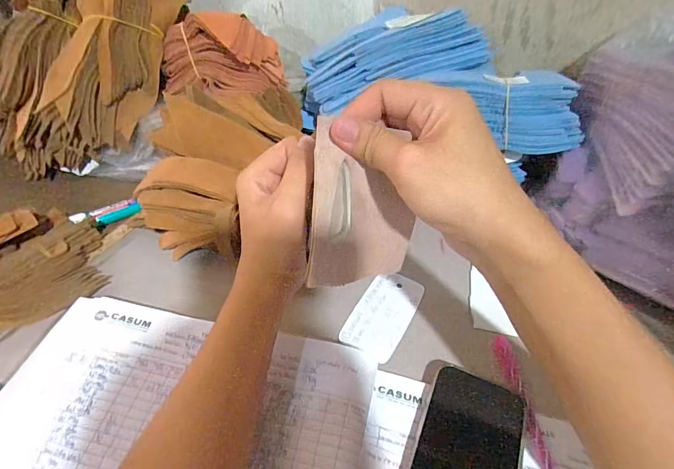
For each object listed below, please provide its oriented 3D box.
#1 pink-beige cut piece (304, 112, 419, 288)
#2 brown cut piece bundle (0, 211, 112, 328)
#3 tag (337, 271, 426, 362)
[{"bbox_3d":[0.019,-0.016,0.252,0.071,0.103,0.008,0,15,-21],"label":"pink-beige cut piece"},{"bbox_3d":[-0.296,0.035,0.350,0.149,0.045,0.099,-24,49,-28],"label":"brown cut piece bundle"},{"bbox_3d":[0.046,0.074,0.376,0.052,0.004,0.099,23,48,19],"label":"tag"}]

